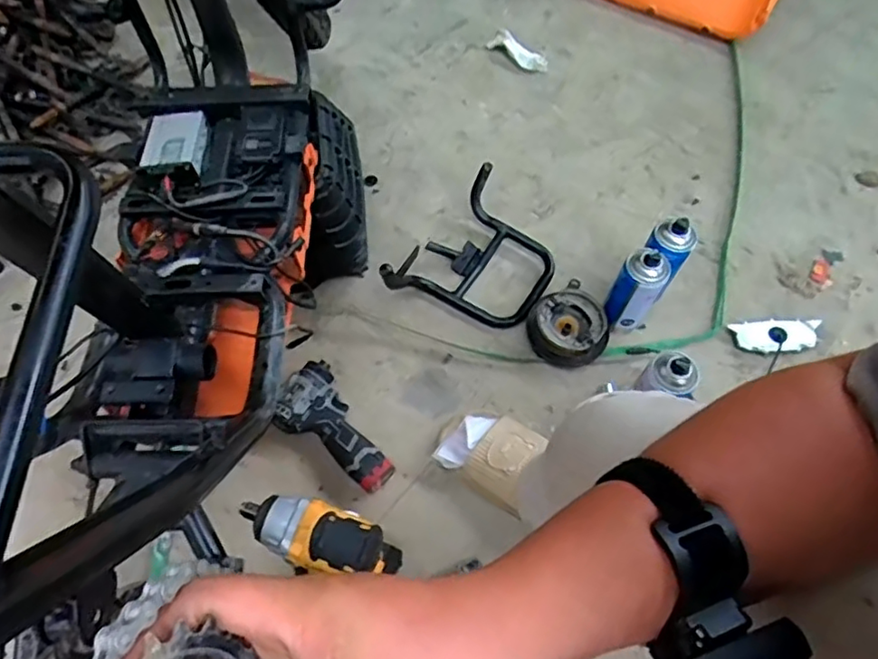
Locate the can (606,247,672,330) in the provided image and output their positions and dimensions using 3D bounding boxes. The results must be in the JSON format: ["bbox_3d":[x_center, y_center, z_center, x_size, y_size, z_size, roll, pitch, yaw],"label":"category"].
[{"bbox_3d":[0.291,-0.064,0.905,0.065,0.168,0.059,35,66,16],"label":"can"}]

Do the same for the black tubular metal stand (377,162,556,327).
[{"bbox_3d":[0.056,-0.097,0.960,0.191,0.144,0.257,36,66,17],"label":"black tubular metal stand"}]

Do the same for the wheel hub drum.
[{"bbox_3d":[0.198,-0.002,0.953,0.118,0.057,0.118,1,61,-1],"label":"wheel hub drum"}]

